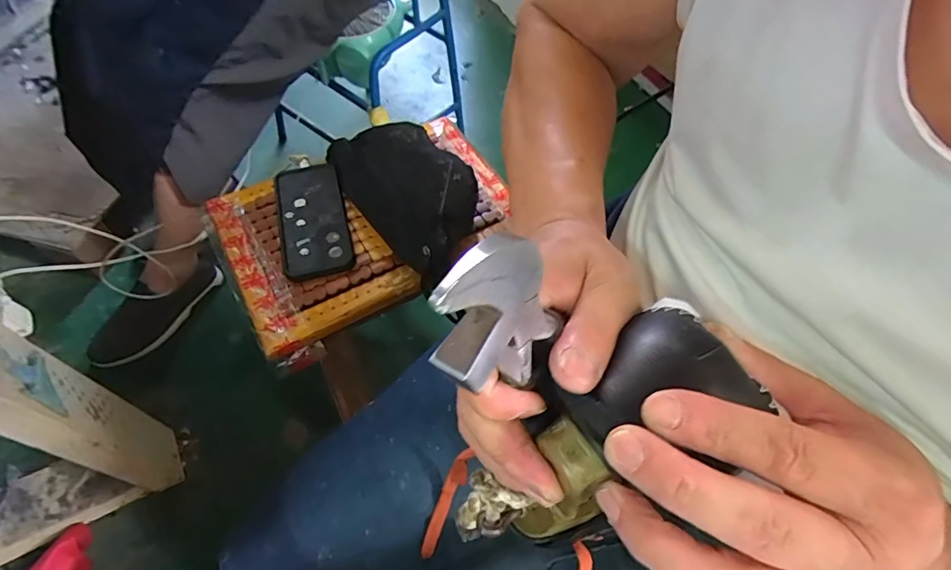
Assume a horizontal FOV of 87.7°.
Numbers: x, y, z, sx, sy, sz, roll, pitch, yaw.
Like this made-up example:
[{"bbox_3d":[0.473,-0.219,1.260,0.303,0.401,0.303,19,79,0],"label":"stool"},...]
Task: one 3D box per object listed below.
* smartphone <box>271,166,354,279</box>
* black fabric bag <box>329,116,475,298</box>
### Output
[{"bbox_3d":[-0.201,-0.082,0.606,0.079,0.014,0.173,-12,58,-13],"label":"smartphone"},{"bbox_3d":[-0.088,-0.137,0.597,0.129,0.086,0.245,-23,61,-16],"label":"black fabric bag"}]

